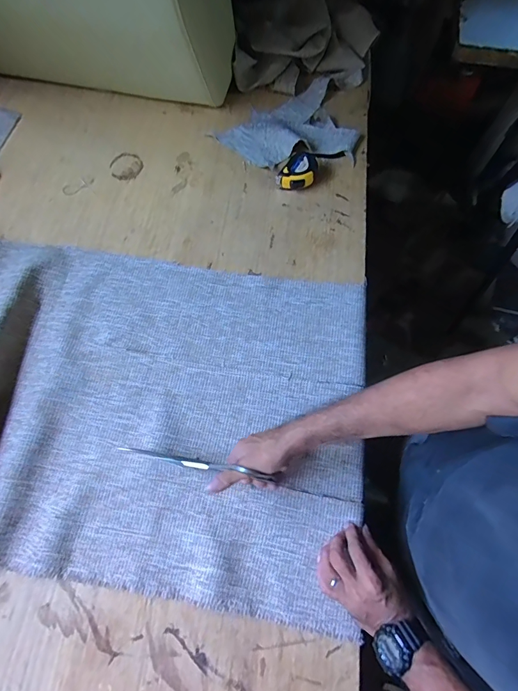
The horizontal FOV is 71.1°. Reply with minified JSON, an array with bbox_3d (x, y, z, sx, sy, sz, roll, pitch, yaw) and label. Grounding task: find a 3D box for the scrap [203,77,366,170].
[{"bbox_3d":[0.059,-0.487,0.830,0.298,0.029,0.235,-20,70,-7],"label":"scrap"}]

